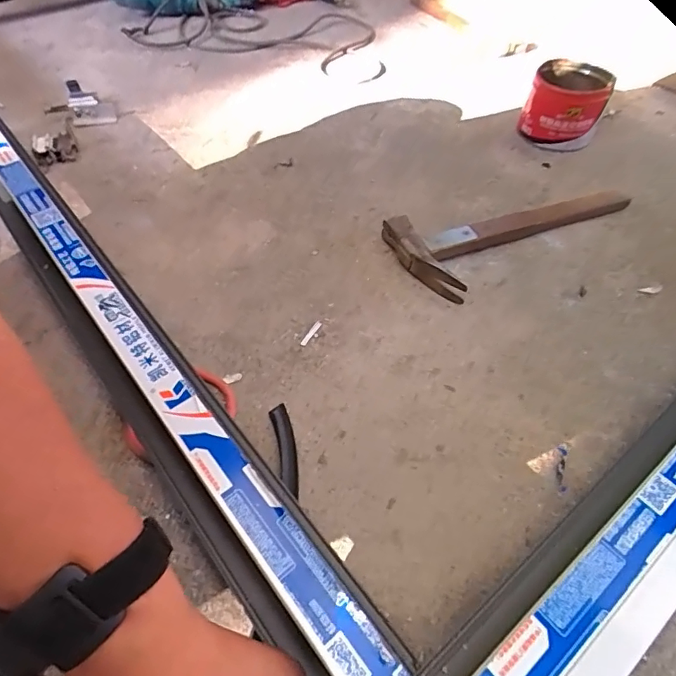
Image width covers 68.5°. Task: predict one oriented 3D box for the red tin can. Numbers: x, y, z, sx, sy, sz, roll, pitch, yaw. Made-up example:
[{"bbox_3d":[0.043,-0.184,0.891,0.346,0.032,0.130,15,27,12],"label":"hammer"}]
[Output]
[{"bbox_3d":[0.337,-0.347,0.750,0.112,0.106,0.098,18,54,14],"label":"red tin can"}]

